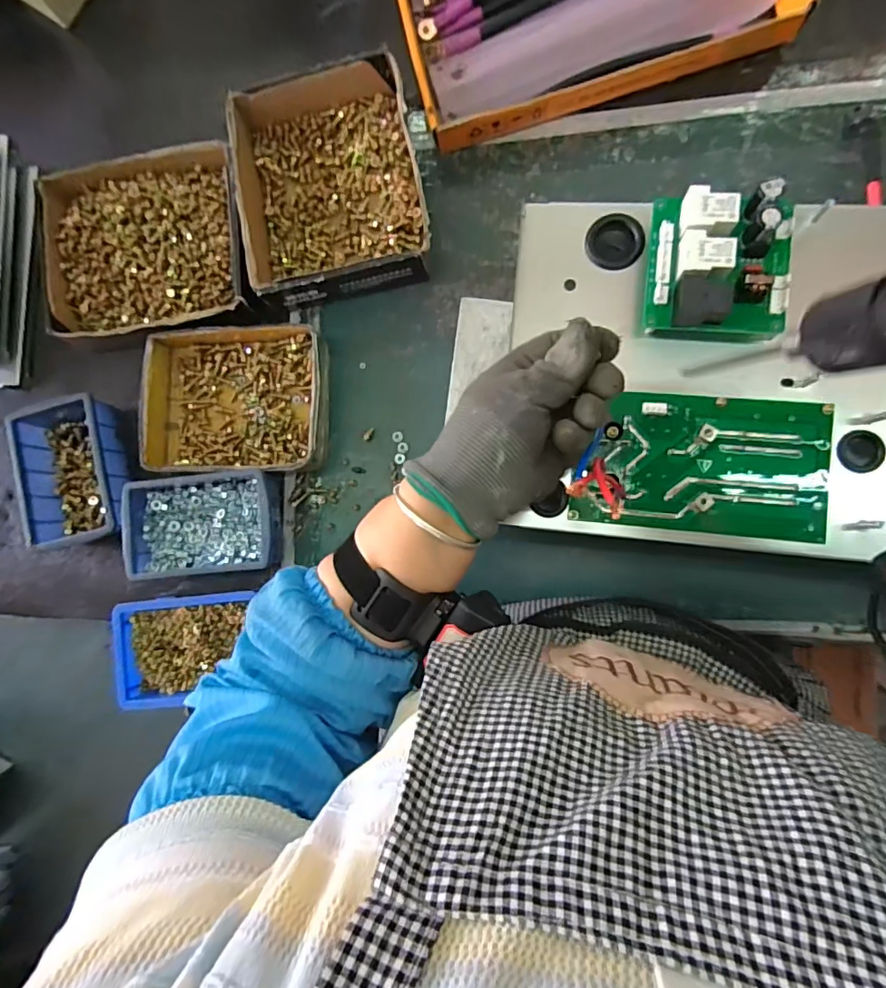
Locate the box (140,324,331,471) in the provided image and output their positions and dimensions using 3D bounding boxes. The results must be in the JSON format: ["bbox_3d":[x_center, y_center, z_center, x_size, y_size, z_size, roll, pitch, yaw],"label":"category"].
[{"bbox_3d":[-0.207,-0.094,0.512,0.183,0.032,0.146,1,87,7],"label":"box"}]

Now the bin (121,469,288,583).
[{"bbox_3d":[-0.231,0.029,0.499,0.144,0.044,0.098,-5,86,6],"label":"bin"}]

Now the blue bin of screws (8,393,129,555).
[{"bbox_3d":[-0.369,-0.022,0.519,0.106,0.049,0.151,-13,85,6],"label":"blue bin of screws"}]

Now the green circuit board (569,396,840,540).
[{"bbox_3d":[0.180,-0.021,0.360,0.168,0.013,0.094,5,89,7],"label":"green circuit board"}]

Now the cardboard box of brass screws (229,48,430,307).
[{"bbox_3d":[-0.110,-0.303,0.502,0.175,0.048,0.217,-11,86,6],"label":"cardboard box of brass screws"}]

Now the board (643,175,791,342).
[{"bbox_3d":[0.185,-0.154,0.339,0.087,0.032,0.094,8,89,7],"label":"board"}]

